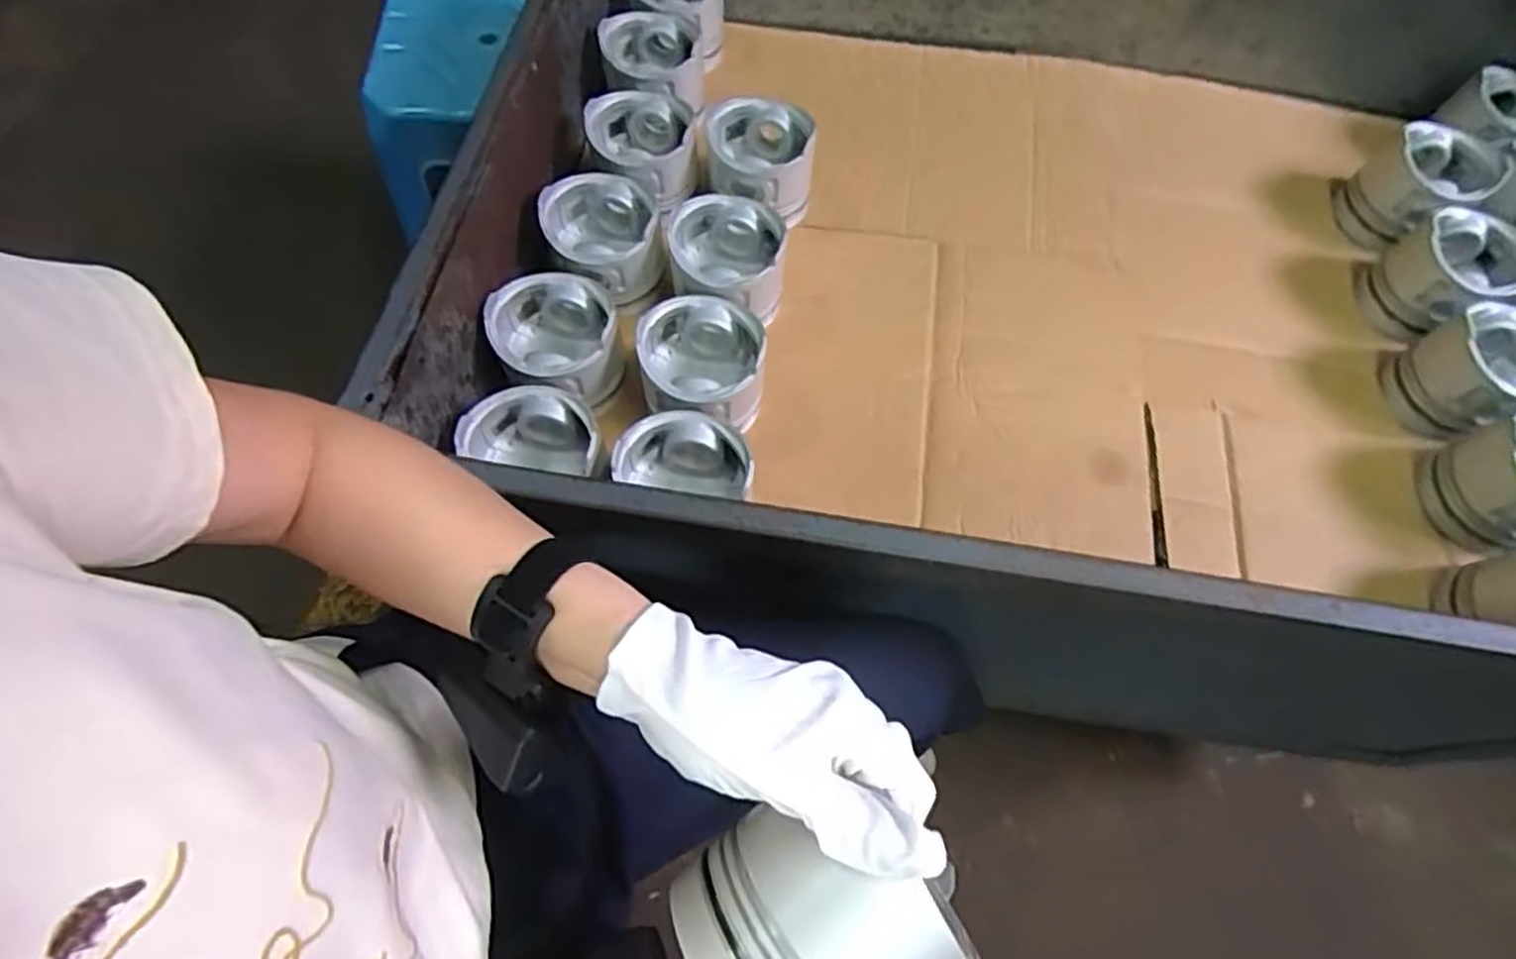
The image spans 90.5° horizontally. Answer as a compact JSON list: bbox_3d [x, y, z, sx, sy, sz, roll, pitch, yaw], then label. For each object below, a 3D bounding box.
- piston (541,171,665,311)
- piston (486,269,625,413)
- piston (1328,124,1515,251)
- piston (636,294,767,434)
[{"bbox_3d":[-0.140,-0.219,0.690,0.103,0.062,0.109,-11,67,-8],"label":"piston"},{"bbox_3d":[-0.169,-0.115,0.639,0.100,0.078,0.104,-22,69,-12],"label":"piston"},{"bbox_3d":[0.679,-0.302,0.783,0.101,0.082,0.108,-29,70,-15],"label":"piston"},{"bbox_3d":[-0.046,-0.094,0.636,0.100,0.083,0.103,1,66,-2],"label":"piston"}]

